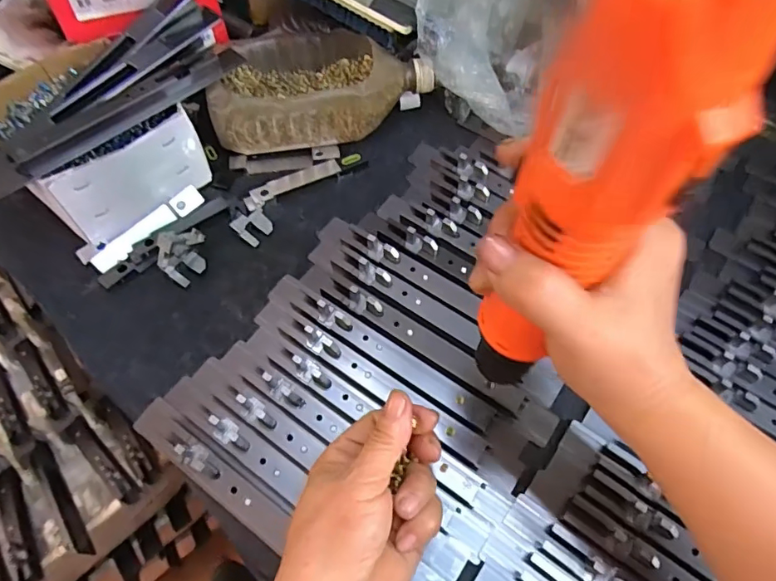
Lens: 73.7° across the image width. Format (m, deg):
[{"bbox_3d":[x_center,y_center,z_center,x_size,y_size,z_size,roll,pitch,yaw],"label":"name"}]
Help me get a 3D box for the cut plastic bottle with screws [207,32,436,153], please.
[{"bbox_3d":[-0.068,-0.193,0.489,0.183,0.064,0.120,-8,59,-6],"label":"cut plastic bottle with screws"}]

